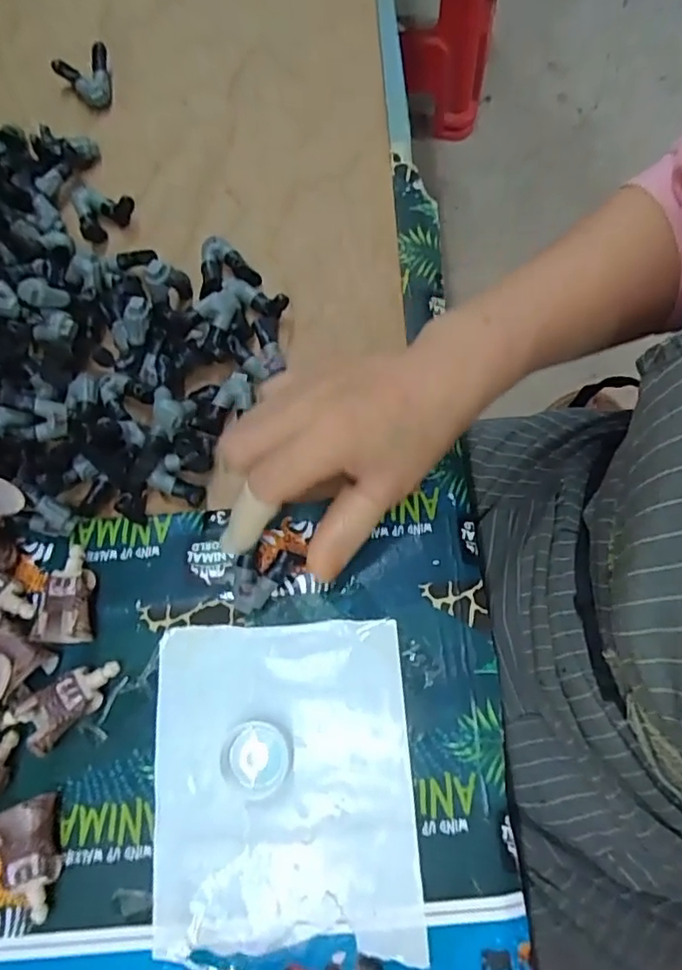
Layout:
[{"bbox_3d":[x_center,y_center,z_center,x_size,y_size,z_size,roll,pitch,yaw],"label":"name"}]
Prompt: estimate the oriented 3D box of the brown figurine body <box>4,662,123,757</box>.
[{"bbox_3d":[-0.132,0.106,0.289,0.053,0.017,0.025,-36,75,-10],"label":"brown figurine body"}]

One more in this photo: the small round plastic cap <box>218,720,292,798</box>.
[{"bbox_3d":[-0.040,0.129,0.280,0.030,0.011,0.031,8,72,4],"label":"small round plastic cap"}]

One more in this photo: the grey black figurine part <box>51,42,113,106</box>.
[{"bbox_3d":[-0.180,-0.286,0.419,0.037,0.018,0.040,-18,73,-5],"label":"grey black figurine part"}]

